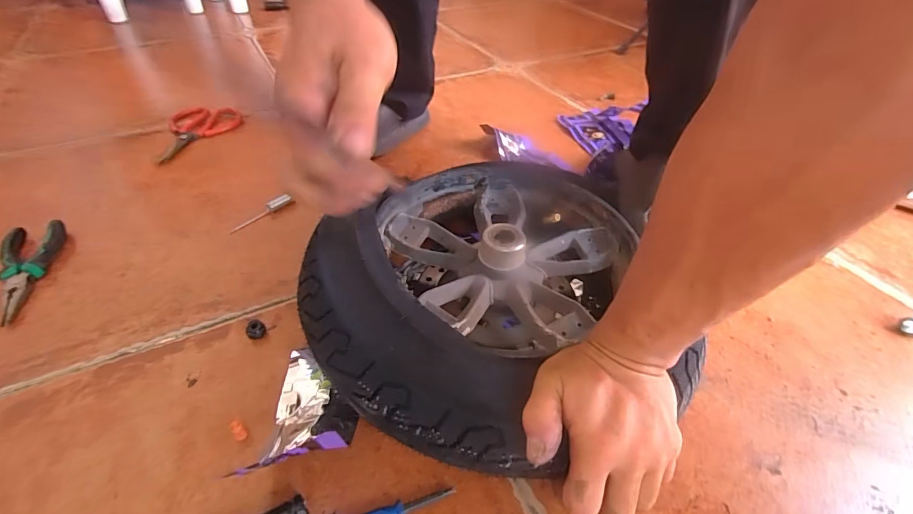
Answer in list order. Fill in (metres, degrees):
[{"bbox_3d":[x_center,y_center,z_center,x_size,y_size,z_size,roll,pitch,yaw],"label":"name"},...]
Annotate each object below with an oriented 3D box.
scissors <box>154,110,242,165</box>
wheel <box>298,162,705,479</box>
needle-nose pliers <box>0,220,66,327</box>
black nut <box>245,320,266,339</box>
[{"bbox_3d":[-0.435,-0.210,0.737,0.111,0.013,0.187,-4,44,-6],"label":"scissors"},{"bbox_3d":[0.027,0.031,0.419,0.316,0.098,0.318,1,44,-1],"label":"wheel"},{"bbox_3d":[-0.479,0.015,0.483,0.055,0.019,0.155,-15,46,-17],"label":"needle-nose pliers"},{"bbox_3d":[-0.201,0.073,0.436,0.017,0.016,0.016,1,44,-1],"label":"black nut"}]

